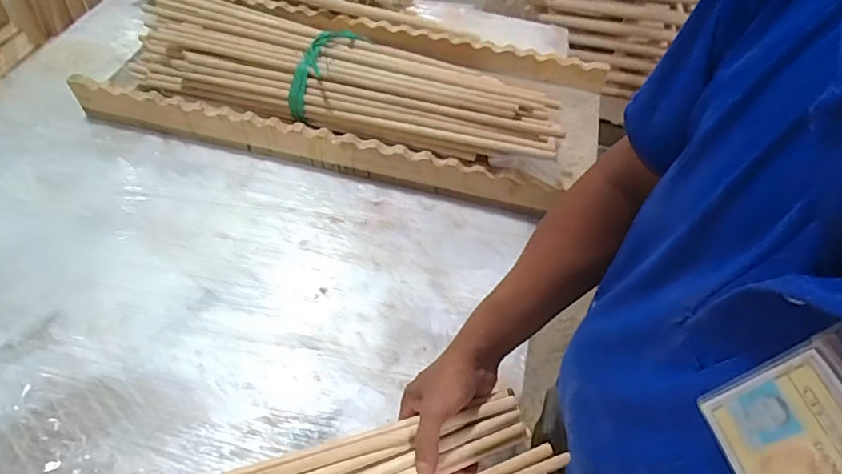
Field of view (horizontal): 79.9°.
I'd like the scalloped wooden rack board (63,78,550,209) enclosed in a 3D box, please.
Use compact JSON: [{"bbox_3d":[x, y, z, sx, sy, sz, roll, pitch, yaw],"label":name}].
[{"bbox_3d":[-0.188,-0.143,0.806,0.783,0.070,0.026,13,54,6],"label":"scalloped wooden rack board"}]

